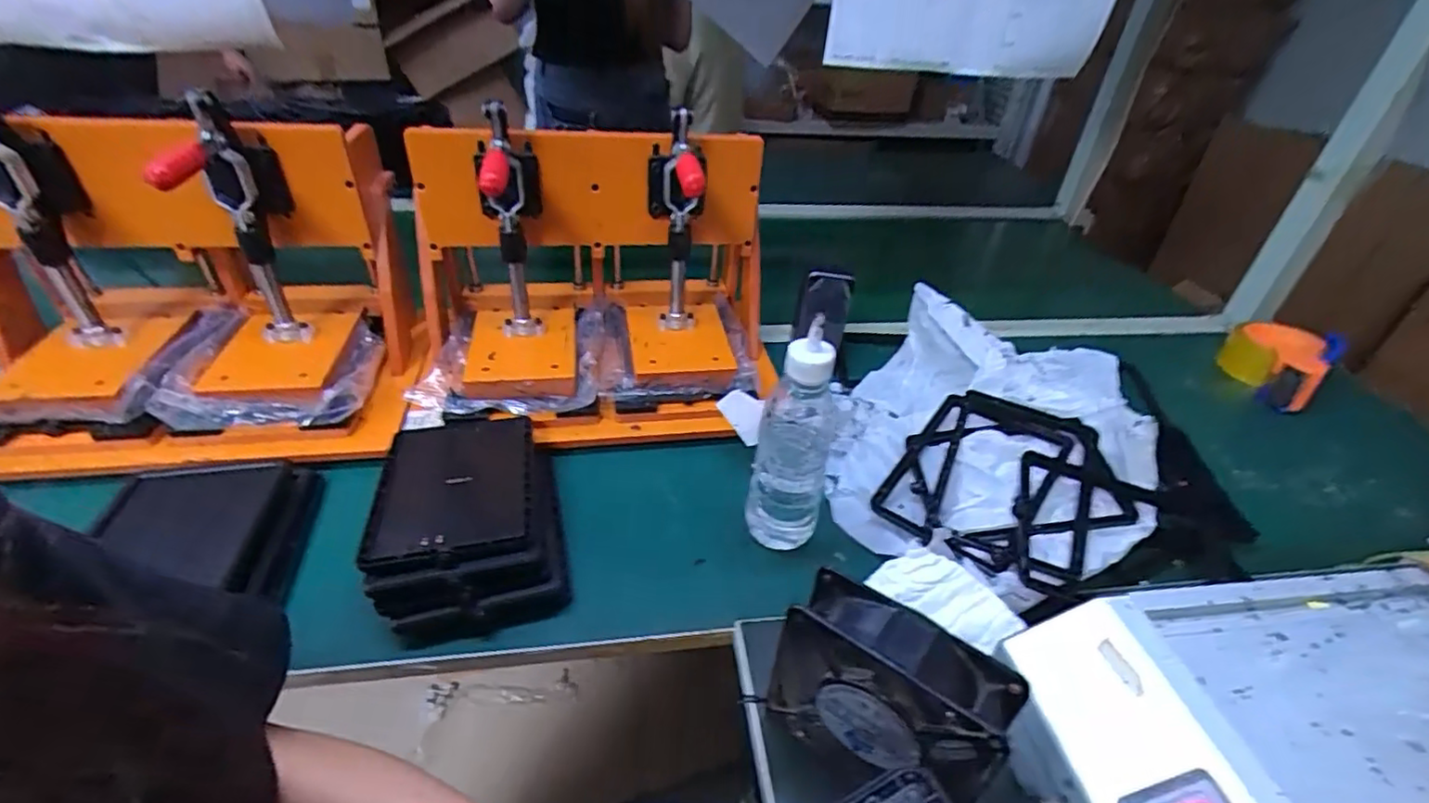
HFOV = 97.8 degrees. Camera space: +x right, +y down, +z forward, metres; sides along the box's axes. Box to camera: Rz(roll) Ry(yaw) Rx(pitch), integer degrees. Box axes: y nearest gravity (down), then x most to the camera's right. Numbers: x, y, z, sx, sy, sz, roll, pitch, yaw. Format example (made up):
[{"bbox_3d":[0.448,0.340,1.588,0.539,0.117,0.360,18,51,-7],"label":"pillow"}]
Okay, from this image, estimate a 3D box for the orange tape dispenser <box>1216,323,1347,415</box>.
[{"bbox_3d":[0.684,-0.053,0.763,0.102,0.066,0.131,33,46,32],"label":"orange tape dispenser"}]

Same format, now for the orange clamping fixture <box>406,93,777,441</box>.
[{"bbox_3d":[-0.119,-0.129,0.619,0.356,0.240,0.249,3,37,-2],"label":"orange clamping fixture"}]

